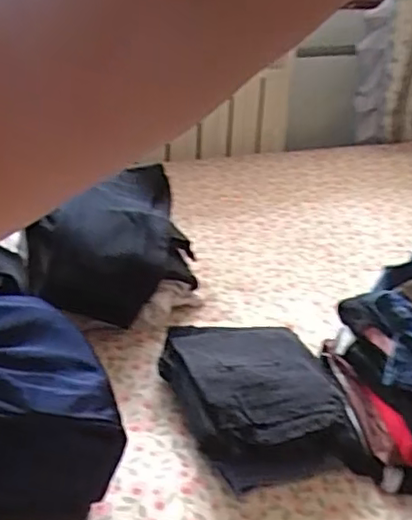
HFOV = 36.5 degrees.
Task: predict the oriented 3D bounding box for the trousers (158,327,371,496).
[{"bbox_3d":[0.067,0.180,0.878,0.220,0.079,0.299,-10,33,-19],"label":"trousers"}]

